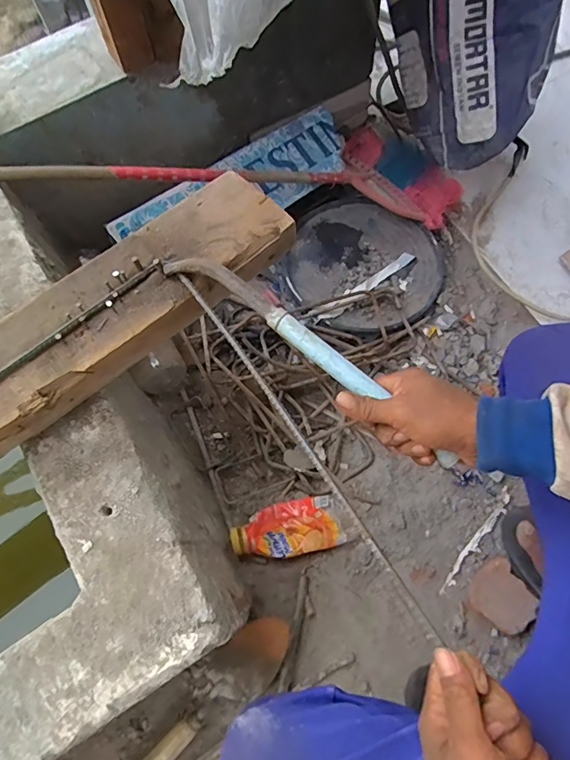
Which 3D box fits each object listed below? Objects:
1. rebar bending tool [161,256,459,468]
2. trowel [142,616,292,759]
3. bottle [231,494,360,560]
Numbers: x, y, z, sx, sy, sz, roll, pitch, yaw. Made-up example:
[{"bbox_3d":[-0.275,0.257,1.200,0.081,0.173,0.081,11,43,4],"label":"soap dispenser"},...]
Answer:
[{"bbox_3d":[0.019,-0.032,0.453,0.338,0.024,0.039,37,76,13],"label":"rebar bending tool"},{"bbox_3d":[-0.104,0.434,0.633,0.283,0.060,0.077,-39,73,-11],"label":"trowel"},{"bbox_3d":[0.014,0.223,0.707,0.182,0.041,0.079,-13,70,-2],"label":"bottle"}]

